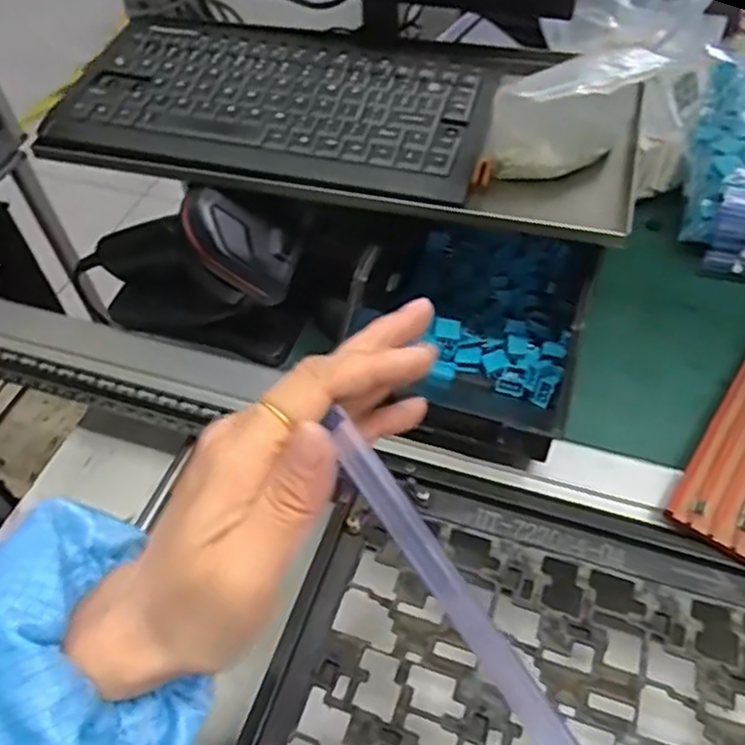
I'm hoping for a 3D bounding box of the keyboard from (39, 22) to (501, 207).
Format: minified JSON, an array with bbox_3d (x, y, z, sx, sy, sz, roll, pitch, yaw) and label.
[{"bbox_3d":[-0.066,-0.188,0.480,0.292,0.016,0.140,13,55,12],"label":"keyboard"}]

